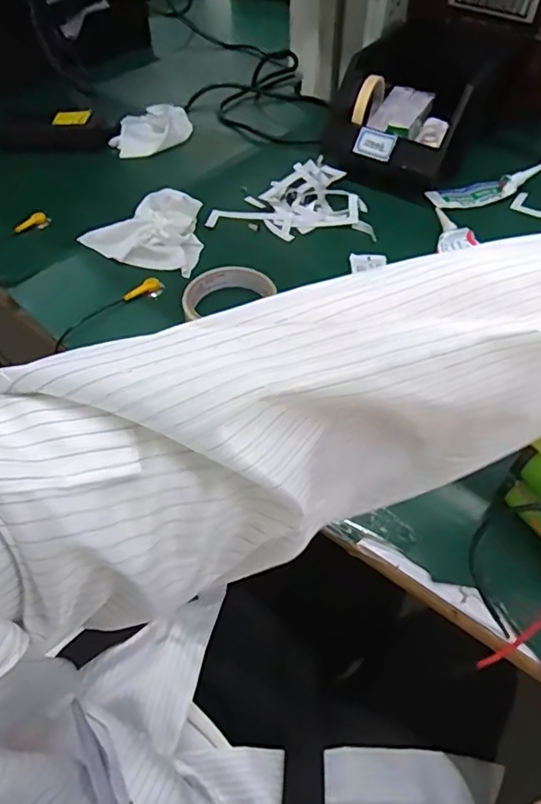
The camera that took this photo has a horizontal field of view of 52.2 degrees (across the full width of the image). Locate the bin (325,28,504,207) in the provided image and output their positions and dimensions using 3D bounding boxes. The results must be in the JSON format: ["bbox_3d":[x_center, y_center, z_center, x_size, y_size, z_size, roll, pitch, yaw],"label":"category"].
[{"bbox_3d":[0.180,-0.377,0.713,0.170,0.108,0.214,27,57,21],"label":"bin"}]

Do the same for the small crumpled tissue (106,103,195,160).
[{"bbox_3d":[-0.177,-0.407,0.816,0.117,0.034,0.125,-6,52,-3],"label":"small crumpled tissue"}]

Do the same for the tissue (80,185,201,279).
[{"bbox_3d":[-0.145,-0.198,0.632,0.134,0.049,0.097,9,52,9],"label":"tissue"}]

